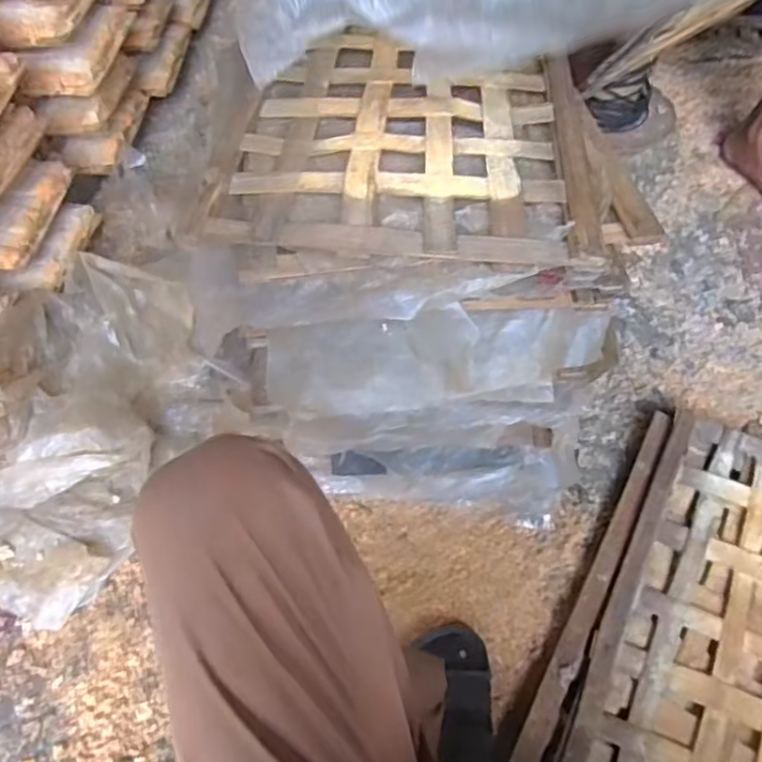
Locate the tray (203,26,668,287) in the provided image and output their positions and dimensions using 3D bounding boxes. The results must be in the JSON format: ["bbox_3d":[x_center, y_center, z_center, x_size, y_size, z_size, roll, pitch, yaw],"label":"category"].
[{"bbox_3d":[0.049,-0.240,0.625,0.385,0.040,0.368,-1,56,4],"label":"tray"}]

